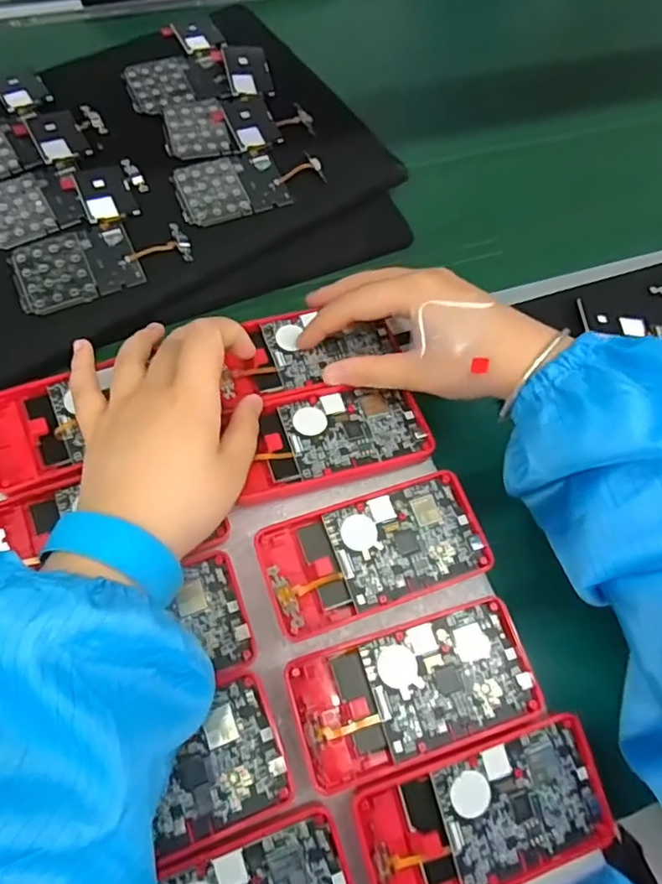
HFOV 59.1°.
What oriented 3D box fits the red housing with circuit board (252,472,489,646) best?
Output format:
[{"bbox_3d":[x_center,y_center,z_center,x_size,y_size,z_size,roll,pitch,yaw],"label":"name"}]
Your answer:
[{"bbox_3d":[0.025,0.058,0.316,0.120,0.009,0.061,-18,67,-12],"label":"red housing with circuit board"}]

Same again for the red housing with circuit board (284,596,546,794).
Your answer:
[{"bbox_3d":[0.043,0.122,0.291,0.120,0.009,0.061,-15,66,-10],"label":"red housing with circuit board"}]

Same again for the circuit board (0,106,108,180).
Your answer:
[{"bbox_3d":[-0.229,-0.222,0.436,0.115,0.004,0.063,-16,66,-11],"label":"circuit board"}]

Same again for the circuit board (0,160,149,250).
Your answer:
[{"bbox_3d":[-0.192,-0.171,0.418,0.114,0.008,0.060,-14,66,-10],"label":"circuit board"}]

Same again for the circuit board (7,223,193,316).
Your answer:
[{"bbox_3d":[-0.158,-0.126,0.404,0.114,0.010,0.055,-21,68,-13],"label":"circuit board"}]

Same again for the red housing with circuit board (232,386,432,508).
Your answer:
[{"bbox_3d":[0.001,-0.006,0.345,0.109,0.013,0.061,-12,66,-10],"label":"red housing with circuit board"}]

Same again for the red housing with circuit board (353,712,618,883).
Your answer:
[{"bbox_3d":[0.075,0.178,0.277,0.120,0.019,0.060,-14,66,-10],"label":"red housing with circuit board"}]

